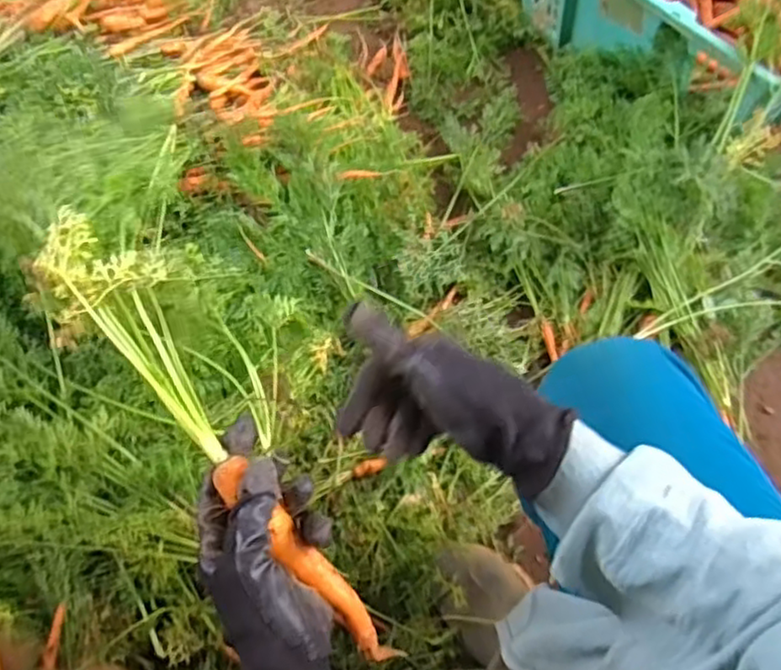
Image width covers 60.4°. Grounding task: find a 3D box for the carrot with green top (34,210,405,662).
[{"bbox_3d":[-0.118,0.051,0.473,0.086,0.070,0.386,-38,72,-15],"label":"carrot with green top"}]

